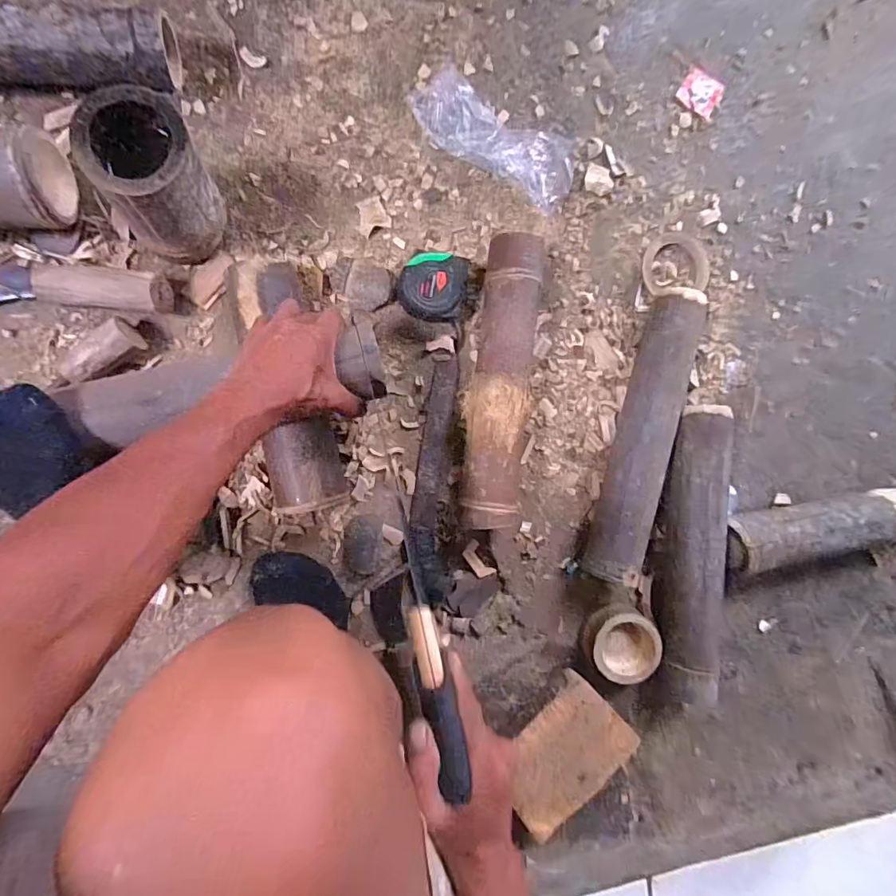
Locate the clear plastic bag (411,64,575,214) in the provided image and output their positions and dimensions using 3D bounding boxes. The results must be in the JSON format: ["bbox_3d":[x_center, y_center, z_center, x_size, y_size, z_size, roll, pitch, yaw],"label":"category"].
[{"bbox_3d":[0.065,-0.392,0.597,0.210,0.034,0.093,29,86,-7],"label":"clear plastic bag"}]

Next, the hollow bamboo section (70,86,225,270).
[{"bbox_3d":[-0.286,-0.264,0.486,0.096,0.146,0.100,0,90,-8],"label":"hollow bamboo section"}]

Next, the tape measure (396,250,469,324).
[{"bbox_3d":[-0.018,-0.193,0.584,0.079,0.045,0.075,0,90,-8],"label":"tape measure"}]

